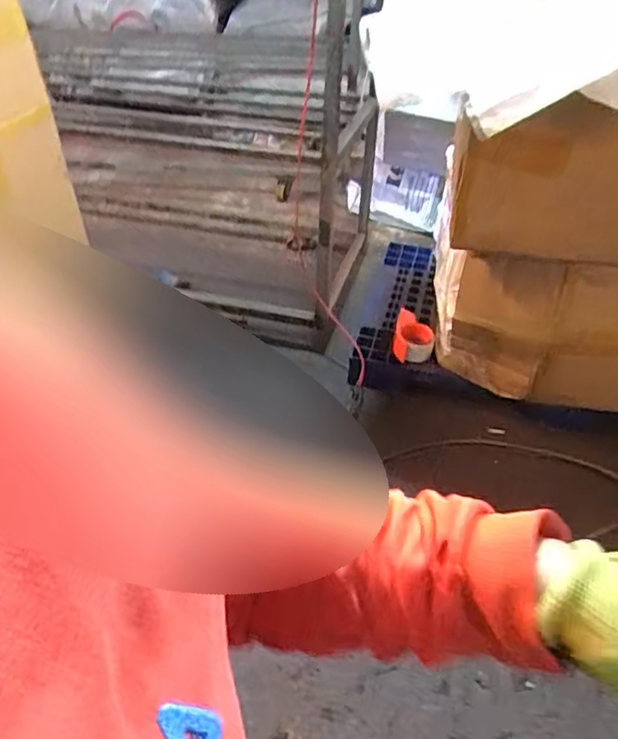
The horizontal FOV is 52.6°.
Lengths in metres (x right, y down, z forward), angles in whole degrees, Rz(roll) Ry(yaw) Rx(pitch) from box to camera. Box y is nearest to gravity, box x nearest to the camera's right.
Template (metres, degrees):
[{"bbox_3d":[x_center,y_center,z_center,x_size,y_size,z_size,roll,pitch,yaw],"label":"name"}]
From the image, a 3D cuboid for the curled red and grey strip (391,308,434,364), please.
[{"bbox_3d":[0.256,-0.080,1.527,0.097,0.081,0.101,9,40,9],"label":"curled red and grey strip"}]

